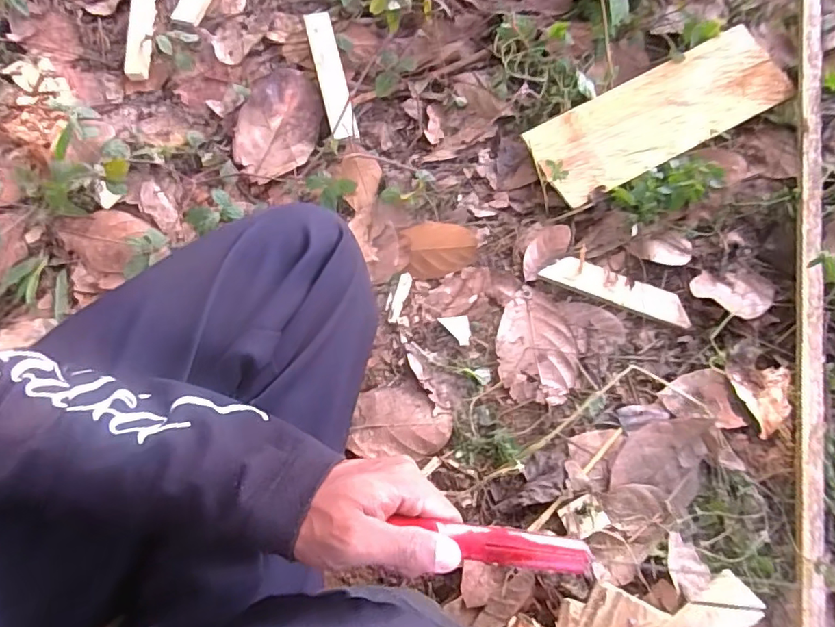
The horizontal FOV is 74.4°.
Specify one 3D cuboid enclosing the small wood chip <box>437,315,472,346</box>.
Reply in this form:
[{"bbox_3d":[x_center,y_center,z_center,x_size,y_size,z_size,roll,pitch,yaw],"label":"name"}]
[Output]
[{"bbox_3d":[0.042,0.019,0.587,0.031,0.008,0.034,0,70,0],"label":"small wood chip"}]

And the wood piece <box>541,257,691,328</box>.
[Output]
[{"bbox_3d":[0.212,-0.027,0.588,0.153,0.004,0.033,21,81,11],"label":"wood piece"}]

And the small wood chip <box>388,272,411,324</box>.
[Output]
[{"bbox_3d":[-0.020,-0.017,0.610,0.013,0.005,0.060,15,71,7],"label":"small wood chip"}]

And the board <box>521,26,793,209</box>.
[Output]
[{"bbox_3d":[0.279,-0.233,0.642,0.308,0.021,0.112,-26,72,-8],"label":"board"}]

